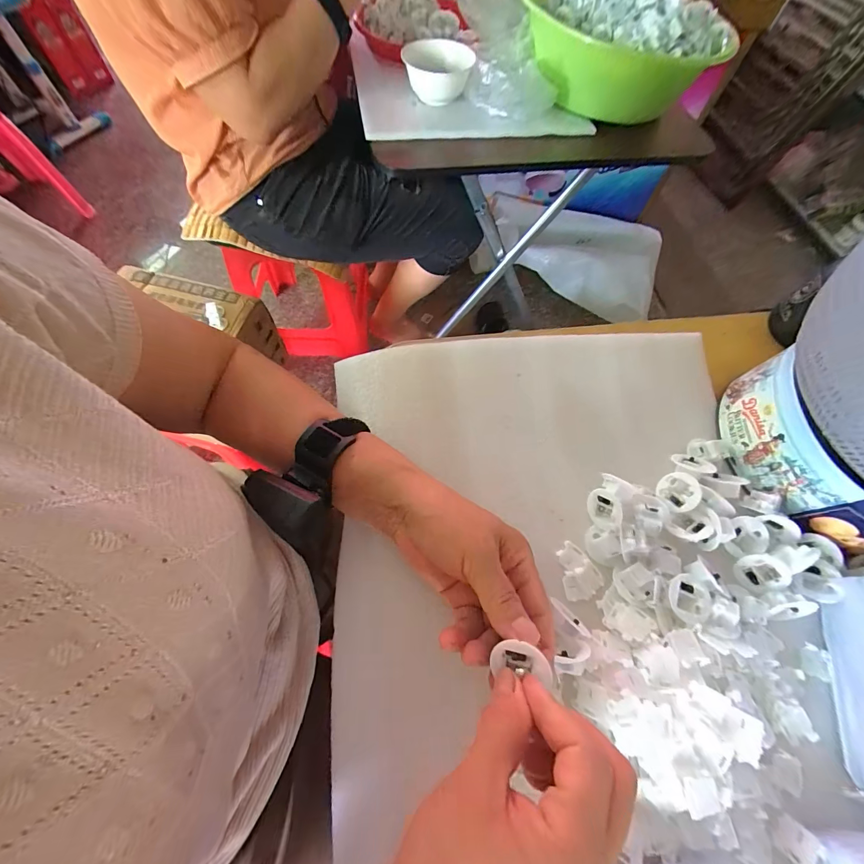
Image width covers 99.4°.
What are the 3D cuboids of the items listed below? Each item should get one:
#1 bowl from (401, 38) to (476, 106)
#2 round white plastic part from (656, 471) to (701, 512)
[{"bbox_3d":[0.013,-0.588,0.588,0.107,0.053,0.120,11,66,3],"label":"bowl"},{"bbox_3d":[0.207,0.050,0.306,0.030,0.006,0.031,-17,58,30],"label":"round white plastic part"}]

